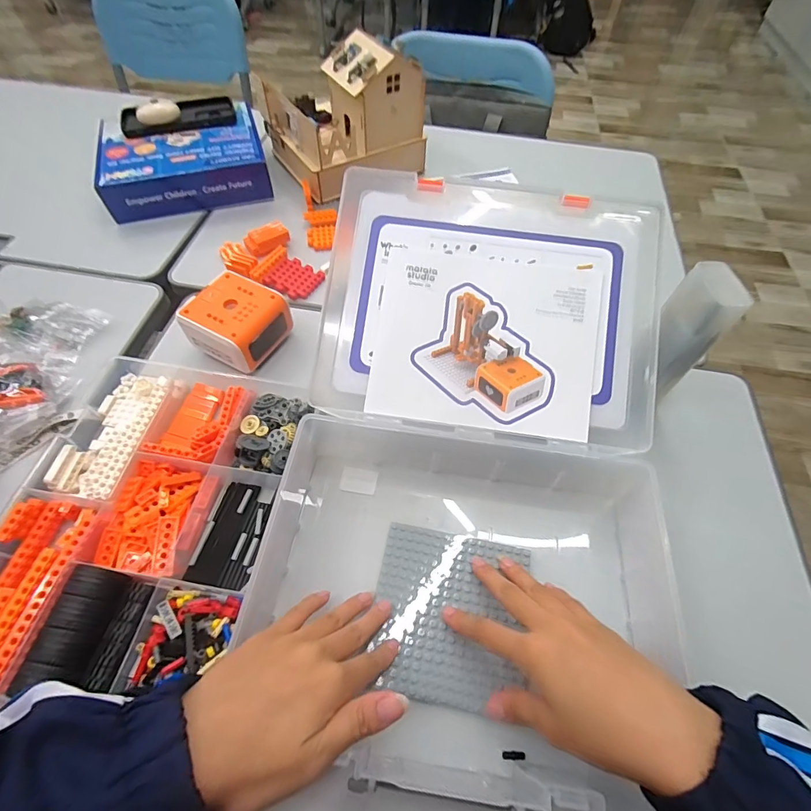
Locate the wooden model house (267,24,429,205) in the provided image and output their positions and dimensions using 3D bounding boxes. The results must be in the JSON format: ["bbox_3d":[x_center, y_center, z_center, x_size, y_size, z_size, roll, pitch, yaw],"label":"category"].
[{"bbox_3d":[-0.092,-0.446,0.638,0.201,0.143,0.160,-27,61,-15],"label":"wooden model house"}]

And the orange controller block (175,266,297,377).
[{"bbox_3d":[-0.189,-0.095,0.481,0.086,0.048,0.090,26,62,16],"label":"orange controller block"}]

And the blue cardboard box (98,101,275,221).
[{"bbox_3d":[-0.327,-0.361,0.648,0.225,0.069,0.158,-16,59,-9],"label":"blue cardboard box"}]

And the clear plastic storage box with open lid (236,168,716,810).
[{"bbox_3d":[0.065,0.027,0.364,0.314,0.170,0.447,8,58,6],"label":"clear plastic storage box with open lid"}]

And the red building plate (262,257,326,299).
[{"bbox_3d":[-0.144,-0.166,0.559,0.056,0.005,0.060,33,60,-1],"label":"red building plate"}]

